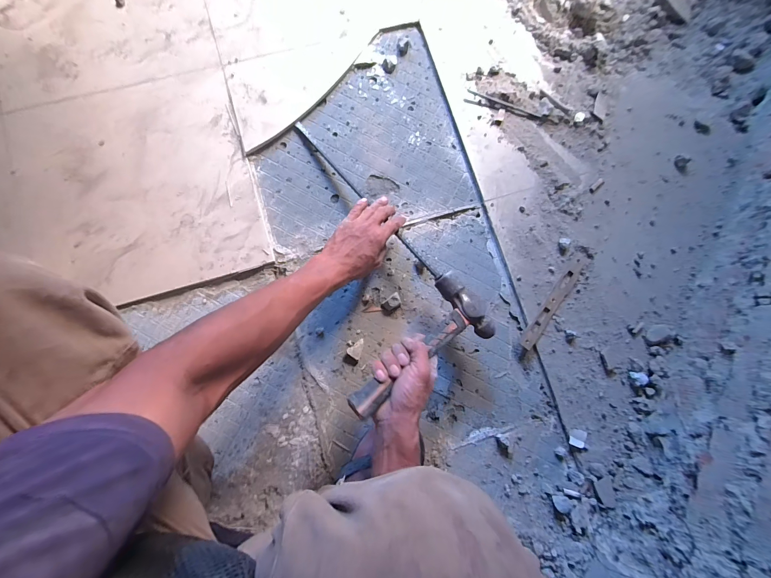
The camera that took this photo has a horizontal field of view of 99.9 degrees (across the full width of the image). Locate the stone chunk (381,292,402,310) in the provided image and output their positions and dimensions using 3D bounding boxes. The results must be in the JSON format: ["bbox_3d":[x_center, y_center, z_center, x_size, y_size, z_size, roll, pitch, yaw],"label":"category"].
[{"bbox_3d":[0.012,0.026,0.570,0.036,0.018,0.024,-38,86,-7],"label":"stone chunk"}]

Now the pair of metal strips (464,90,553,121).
[{"bbox_3d":[0.238,-0.351,0.626,0.168,0.004,0.025,17,82,-1],"label":"pair of metal strips"}]

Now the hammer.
[{"bbox_3d":[0.052,0.080,0.460,0.256,0.030,0.111,-37,86,-25],"label":"hammer"}]

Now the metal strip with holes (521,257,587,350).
[{"bbox_3d":[0.303,0.023,0.582,0.026,0.004,0.194,37,83,2],"label":"metal strip with holes"}]

